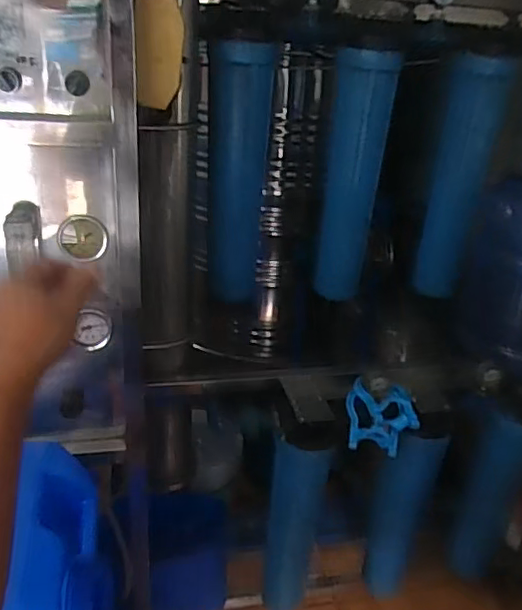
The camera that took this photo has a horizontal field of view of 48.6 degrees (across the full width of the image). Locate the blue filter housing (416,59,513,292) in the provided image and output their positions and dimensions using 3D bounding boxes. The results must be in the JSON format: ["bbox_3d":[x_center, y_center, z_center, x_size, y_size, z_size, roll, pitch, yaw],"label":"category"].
[{"bbox_3d":[0.441,-0.269,1.304,0.123,0.530,0.120,12,27,16],"label":"blue filter housing"}]

